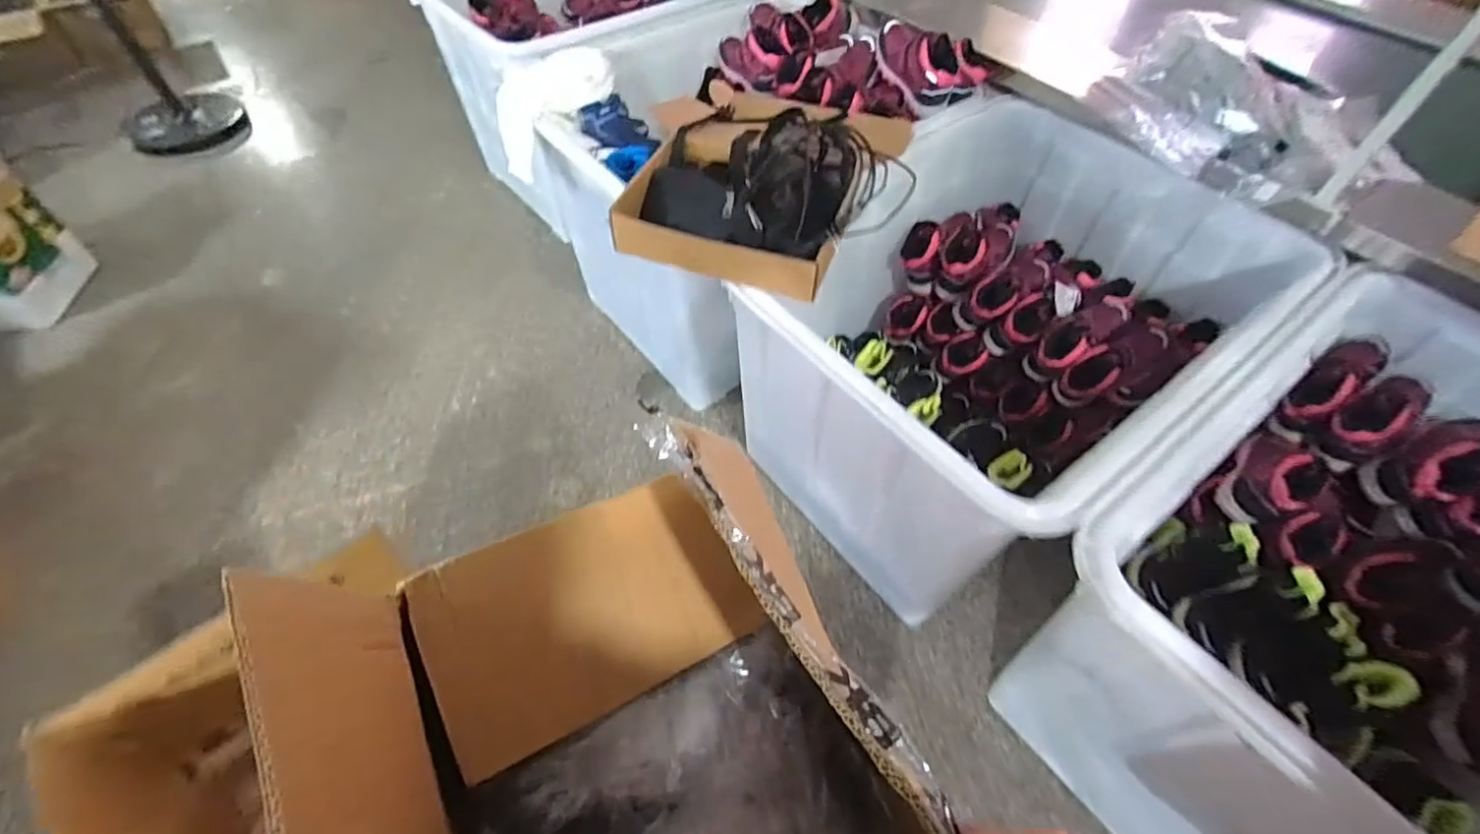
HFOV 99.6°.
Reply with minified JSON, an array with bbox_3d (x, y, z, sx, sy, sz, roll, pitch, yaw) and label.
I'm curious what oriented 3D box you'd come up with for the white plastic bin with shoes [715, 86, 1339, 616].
[{"bbox_3d":[0.489,-0.154,1.355,0.982,0.564,0.804,-33,60,-27],"label":"white plastic bin with shoes"}]

